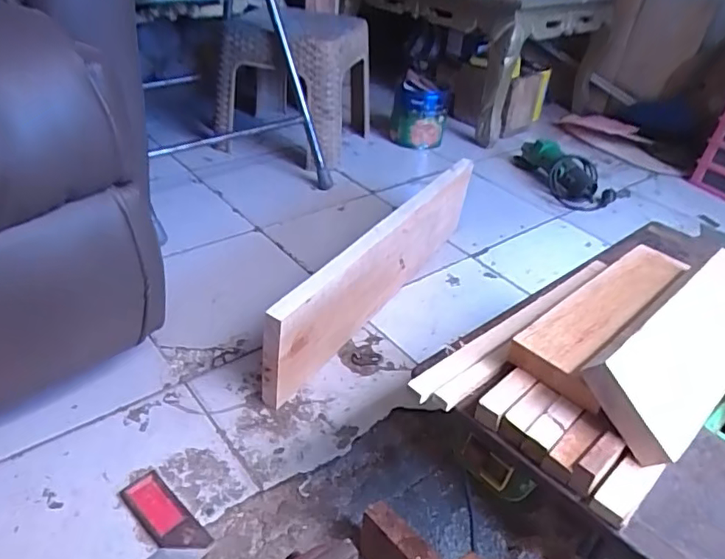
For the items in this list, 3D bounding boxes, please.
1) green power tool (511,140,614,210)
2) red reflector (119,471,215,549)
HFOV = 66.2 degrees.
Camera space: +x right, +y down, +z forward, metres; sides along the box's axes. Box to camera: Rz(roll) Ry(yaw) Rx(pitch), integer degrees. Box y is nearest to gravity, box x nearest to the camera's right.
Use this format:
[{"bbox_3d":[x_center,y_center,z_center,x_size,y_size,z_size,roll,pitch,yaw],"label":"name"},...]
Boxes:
[{"bbox_3d":[0.508,-0.273,1.371,0.154,0.086,0.263,-4,37,-14],"label":"green power tool"},{"bbox_3d":[-0.213,0.255,0.599,0.115,0.009,0.042,32,43,30],"label":"red reflector"}]

